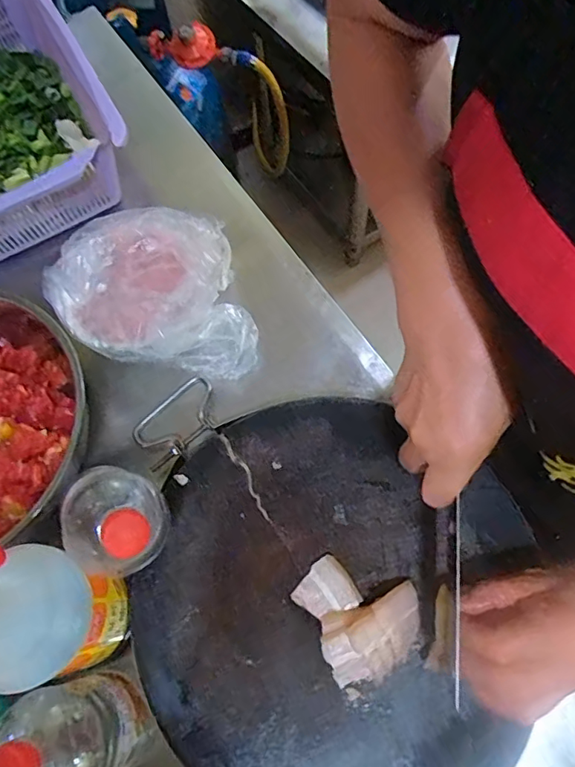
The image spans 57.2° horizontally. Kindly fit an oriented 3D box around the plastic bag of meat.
[{"bbox_3d":[-0.133,-0.091,0.520,0.189,0.067,0.154,-4,67,1],"label":"plastic bag of meat"}]

